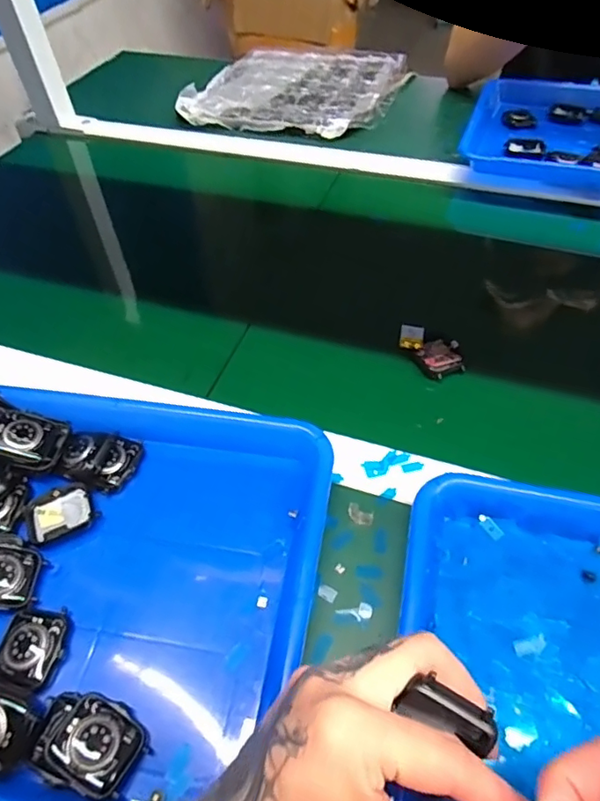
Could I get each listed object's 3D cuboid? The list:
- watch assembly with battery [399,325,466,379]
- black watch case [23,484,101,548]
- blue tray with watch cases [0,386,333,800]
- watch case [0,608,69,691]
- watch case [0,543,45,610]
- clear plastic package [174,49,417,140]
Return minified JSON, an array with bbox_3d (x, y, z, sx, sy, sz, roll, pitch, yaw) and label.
[{"bbox_3d":[0.113,-0.043,0.455,0.040,0.017,0.059,-32,55,-20],"label":"watch assembly with battery"},{"bbox_3d":[-0.166,0.079,0.369,0.046,0.011,0.036,-24,53,-14],"label":"black watch case"},{"bbox_3d":[-0.155,0.102,0.333,0.325,0.045,0.248,6,51,10],"label":"blue tray with watch cases"},{"bbox_3d":[-0.157,0.143,0.310,0.036,0.011,0.040,10,52,13],"label":"watch case"},{"bbox_3d":[-0.186,0.107,0.330,0.044,0.017,0.039,15,63,-21],"label":"watch case"},{"bbox_3d":[0.007,-0.484,0.809,0.290,0.031,0.290,11,52,13],"label":"clear plastic package"}]

